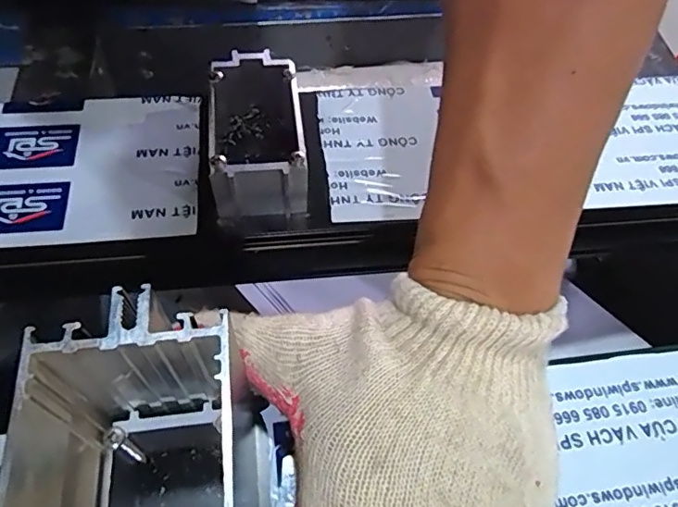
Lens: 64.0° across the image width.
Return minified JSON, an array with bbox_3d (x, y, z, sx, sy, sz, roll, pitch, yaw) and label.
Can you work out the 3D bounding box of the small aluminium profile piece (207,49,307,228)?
[{"bbox_3d":[-0.042,-0.063,0.279,0.051,0.037,0.090,-6,59,-7],"label":"small aluminium profile piece"}]

